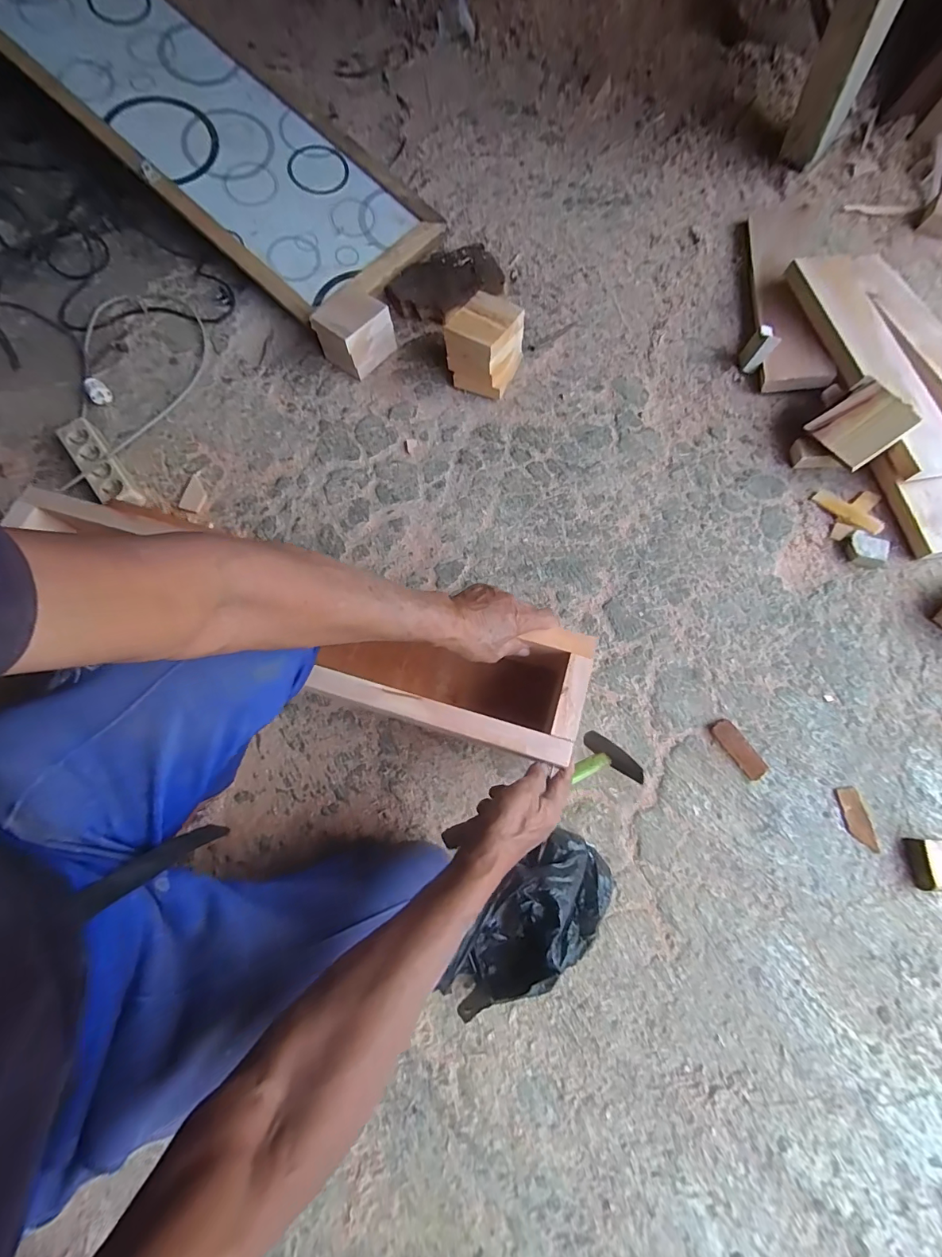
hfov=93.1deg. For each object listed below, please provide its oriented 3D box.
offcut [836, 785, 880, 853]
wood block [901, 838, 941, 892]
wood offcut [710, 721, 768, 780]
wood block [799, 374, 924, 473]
[{"bbox_3d":[0.530,0.261,0.610,0.032,0.004,0.081,-6,71,1],"label":"offcut"},{"bbox_3d":[0.610,0.306,0.578,0.060,0.033,0.058,-3,71,1],"label":"wood block"},{"bbox_3d":[0.385,0.173,0.642,0.031,0.011,0.089,-32,73,-8],"label":"wood offcut"},{"bbox_3d":[0.640,-0.335,0.733,0.106,0.015,0.109,-40,69,28],"label":"wood block"}]

